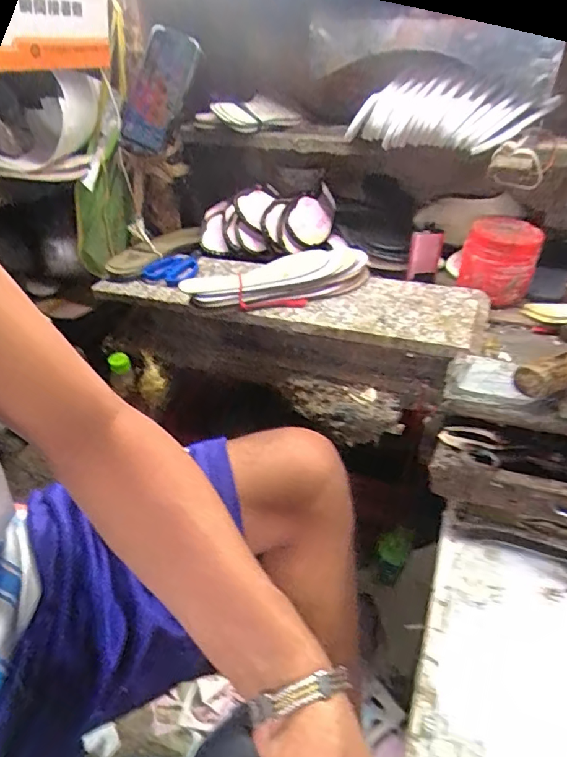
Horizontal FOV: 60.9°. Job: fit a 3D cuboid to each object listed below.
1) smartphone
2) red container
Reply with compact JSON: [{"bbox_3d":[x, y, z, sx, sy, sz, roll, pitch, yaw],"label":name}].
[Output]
[{"bbox_3d":[-0.191,-0.435,0.733,0.095,0.167,0.015,33,22,14],"label":"smartphone"},{"bbox_3d":[0.308,-0.171,0.695,0.101,0.093,0.088,13,38,19],"label":"red container"}]

